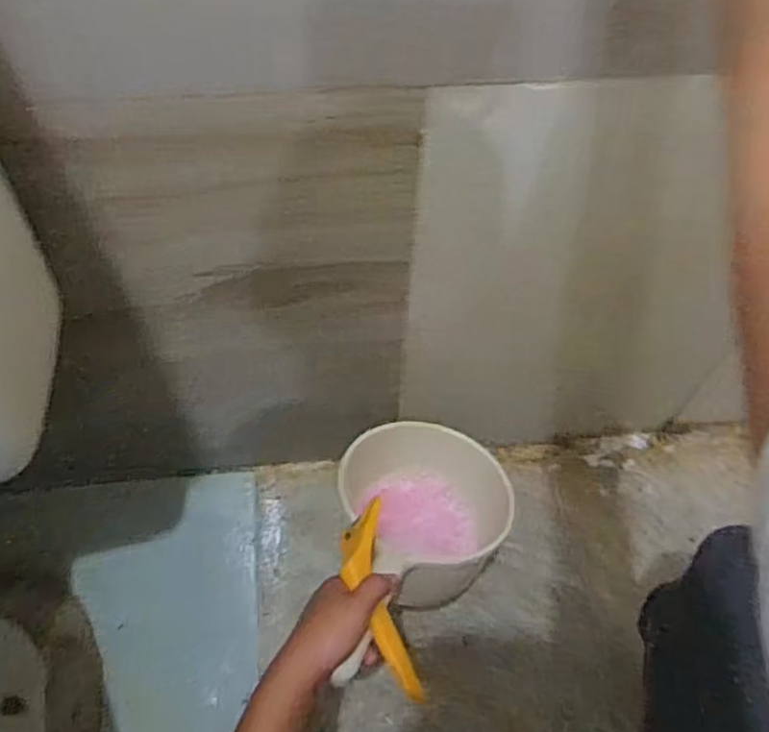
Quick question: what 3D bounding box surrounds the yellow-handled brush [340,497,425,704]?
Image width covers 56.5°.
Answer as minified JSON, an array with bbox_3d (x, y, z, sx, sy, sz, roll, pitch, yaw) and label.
[{"bbox_3d":[-0.004,0.190,0.579,0.042,0.026,0.158,-13,56,-10],"label":"yellow-handled brush"}]

